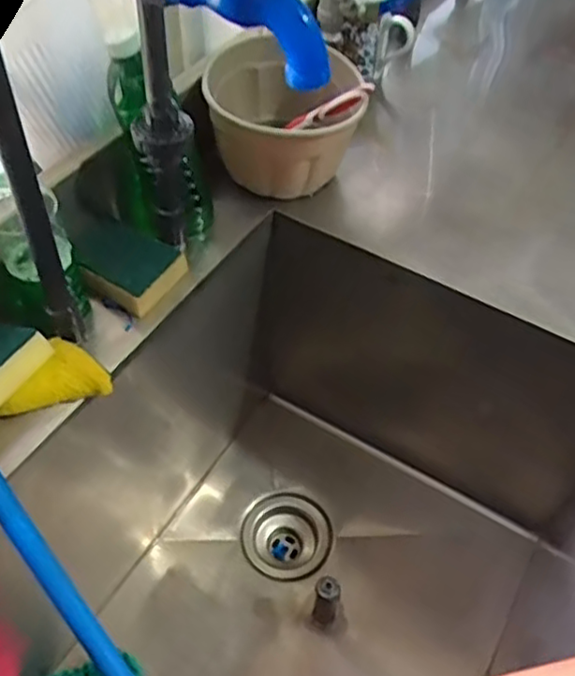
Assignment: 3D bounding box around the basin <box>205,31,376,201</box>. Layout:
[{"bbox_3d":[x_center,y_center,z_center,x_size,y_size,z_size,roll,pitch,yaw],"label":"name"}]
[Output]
[{"bbox_3d":[-0.005,-0.236,0.751,0.164,0.126,0.169,1,50,-1],"label":"basin"}]

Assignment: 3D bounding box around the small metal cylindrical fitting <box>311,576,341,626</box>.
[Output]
[{"bbox_3d":[0.044,0.302,0.770,0.026,0.089,0.024,1,50,-1],"label":"small metal cylindrical fitting"}]

